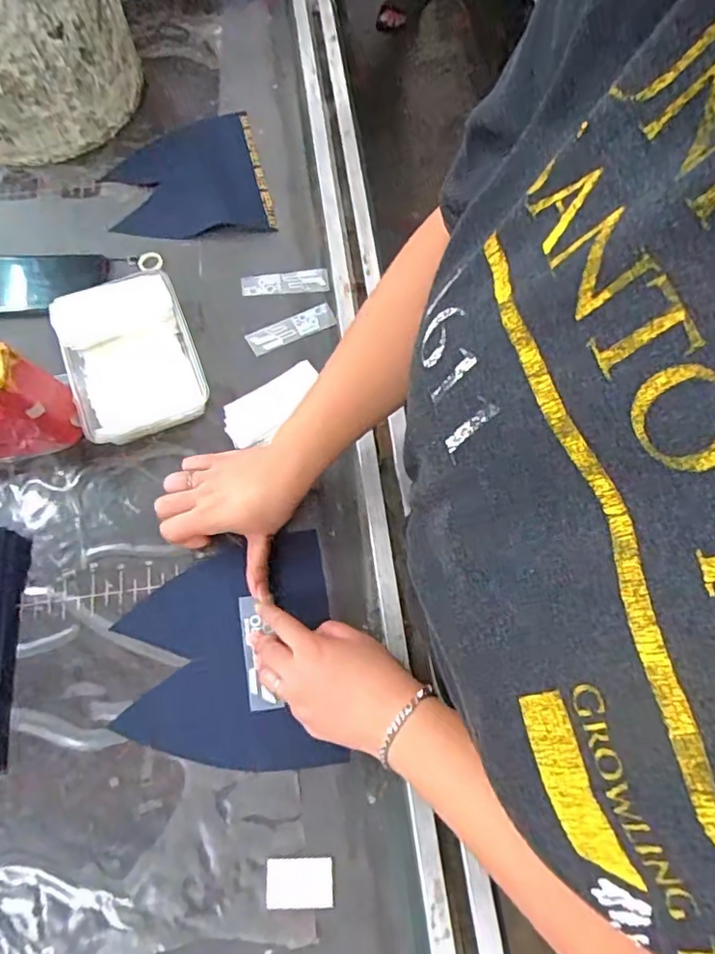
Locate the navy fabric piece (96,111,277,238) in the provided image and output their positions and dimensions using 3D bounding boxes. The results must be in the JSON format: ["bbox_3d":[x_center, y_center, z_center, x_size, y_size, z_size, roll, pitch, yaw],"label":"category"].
[{"bbox_3d":[-0.202,-0.347,0.659,0.178,0.012,0.173,-13,72,-5],"label":"navy fabric piece"}]

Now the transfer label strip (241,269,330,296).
[{"bbox_3d":[-0.080,-0.215,0.617,0.095,0.004,0.031,-5,72,-2],"label":"transfer label strip"}]

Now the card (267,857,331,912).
[{"bbox_3d":[-0.044,0.309,0.426,0.050,0.004,0.032,-1,72,-1],"label":"card"}]

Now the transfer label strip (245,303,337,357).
[{"bbox_3d":[-0.070,-0.156,0.591,0.094,0.004,0.028,-25,82,-10],"label":"transfer label strip"}]

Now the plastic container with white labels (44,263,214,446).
[{"bbox_3d":[-0.226,-0.119,0.560,0.124,0.040,0.168,-22,73,-7],"label":"plastic container with white labels"}]

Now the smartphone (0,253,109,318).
[{"bbox_3d":[-0.357,-0.211,0.605,0.153,0.009,0.076,-5,72,-2],"label":"smartphone"}]

